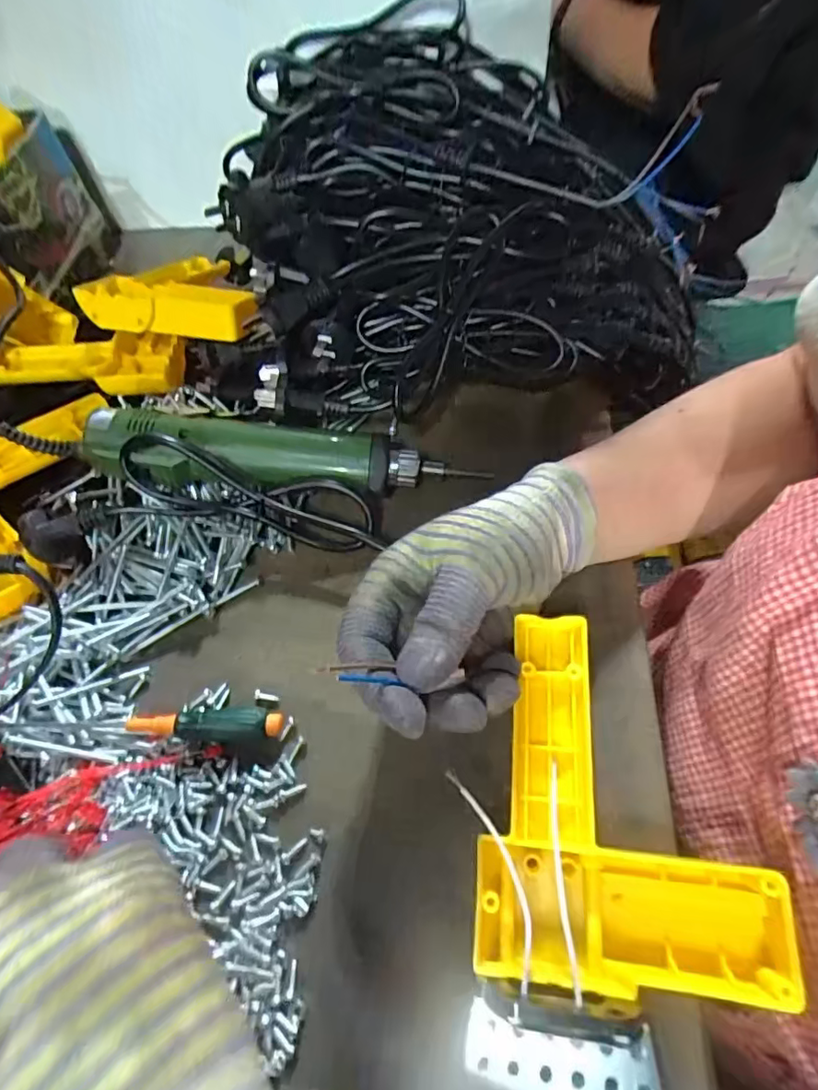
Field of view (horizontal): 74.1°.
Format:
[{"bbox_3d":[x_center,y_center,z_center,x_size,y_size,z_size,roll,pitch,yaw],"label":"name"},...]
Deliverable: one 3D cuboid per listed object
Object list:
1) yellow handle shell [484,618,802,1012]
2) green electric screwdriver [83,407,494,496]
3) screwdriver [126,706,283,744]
[{"bbox_3d":[0.089,0.108,0.237,0.111,0.043,0.140,3,58,6],"label":"yellow handle shell"},{"bbox_3d":[-0.075,-0.055,0.338,0.238,0.053,0.046,-3,58,3],"label":"green electric screwdriver"},{"bbox_3d":[-0.102,0.091,0.274,0.073,0.013,0.016,-4,58,2],"label":"screwdriver"}]

